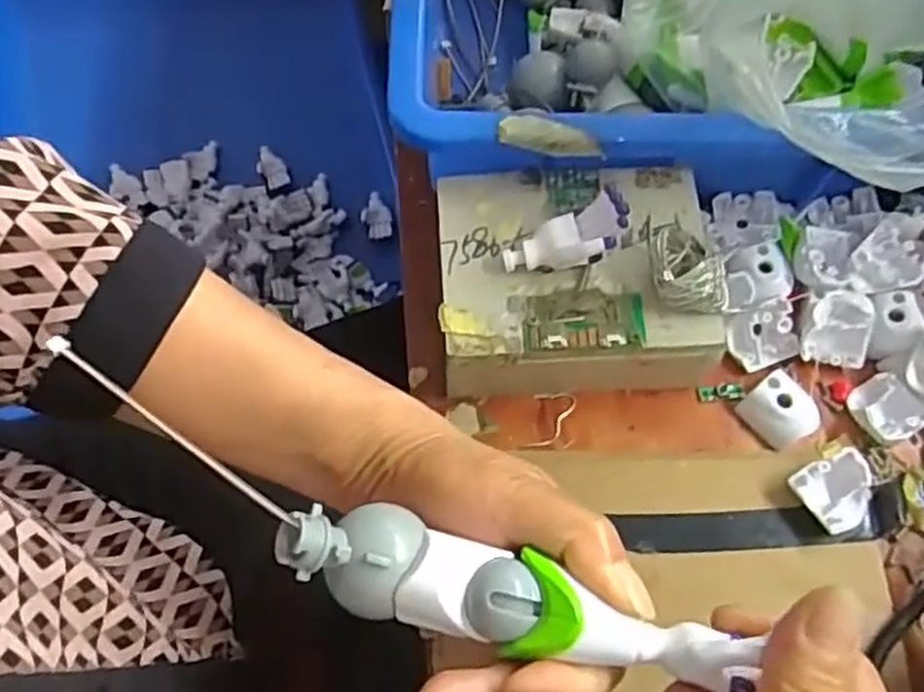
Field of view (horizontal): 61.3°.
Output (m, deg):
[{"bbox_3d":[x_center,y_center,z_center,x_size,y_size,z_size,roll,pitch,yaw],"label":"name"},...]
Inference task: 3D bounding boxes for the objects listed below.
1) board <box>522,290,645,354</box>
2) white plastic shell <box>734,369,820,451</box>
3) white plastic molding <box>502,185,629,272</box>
[{"bbox_3d":[0.052,-0.011,0.335,0.051,0.005,0.026,-4,66,-3],"label":"board"},{"bbox_3d":[0.148,0.031,0.363,0.027,0.014,0.031,-36,72,-16],"label":"white plastic shell"},{"bbox_3d":[0.047,-0.045,0.339,0.057,0.017,0.026,-26,64,19],"label":"white plastic molding"}]

